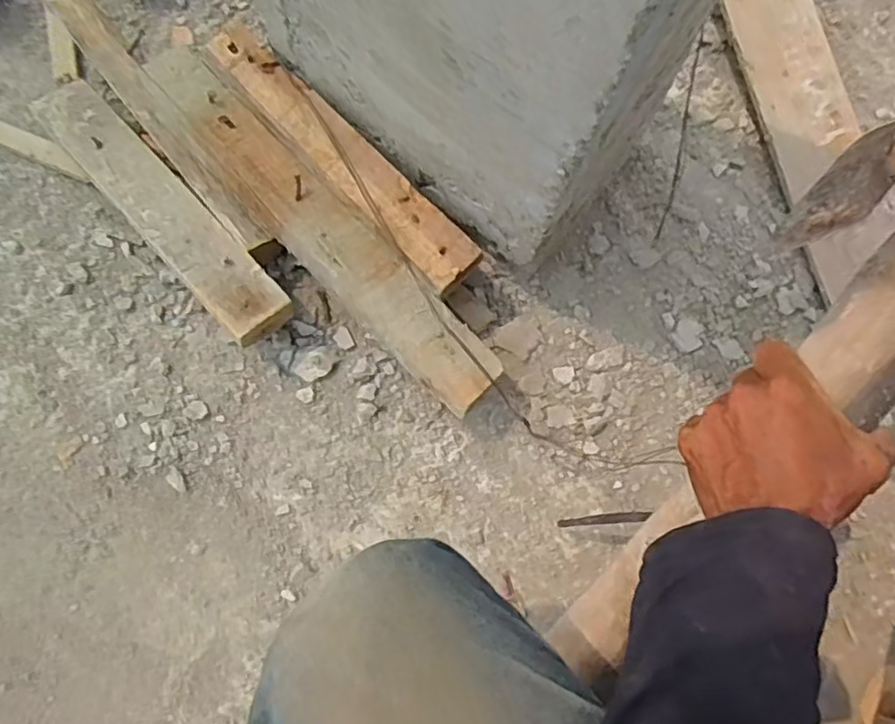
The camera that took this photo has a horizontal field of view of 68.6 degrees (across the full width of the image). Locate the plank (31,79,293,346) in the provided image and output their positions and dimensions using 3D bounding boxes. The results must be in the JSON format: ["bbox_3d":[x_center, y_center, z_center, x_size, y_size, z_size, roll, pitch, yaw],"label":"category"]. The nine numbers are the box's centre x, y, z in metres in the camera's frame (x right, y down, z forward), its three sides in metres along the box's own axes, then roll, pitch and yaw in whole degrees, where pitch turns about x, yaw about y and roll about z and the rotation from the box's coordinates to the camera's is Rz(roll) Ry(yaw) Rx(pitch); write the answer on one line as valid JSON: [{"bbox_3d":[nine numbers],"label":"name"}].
[{"bbox_3d":[-0.258,-0.142,0.583,0.057,0.030,0.313,-42,83,-9],"label":"plank"}]

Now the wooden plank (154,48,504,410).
[{"bbox_3d":[-0.108,-0.117,0.562,0.393,0.033,0.065,44,79,7],"label":"wooden plank"}]

